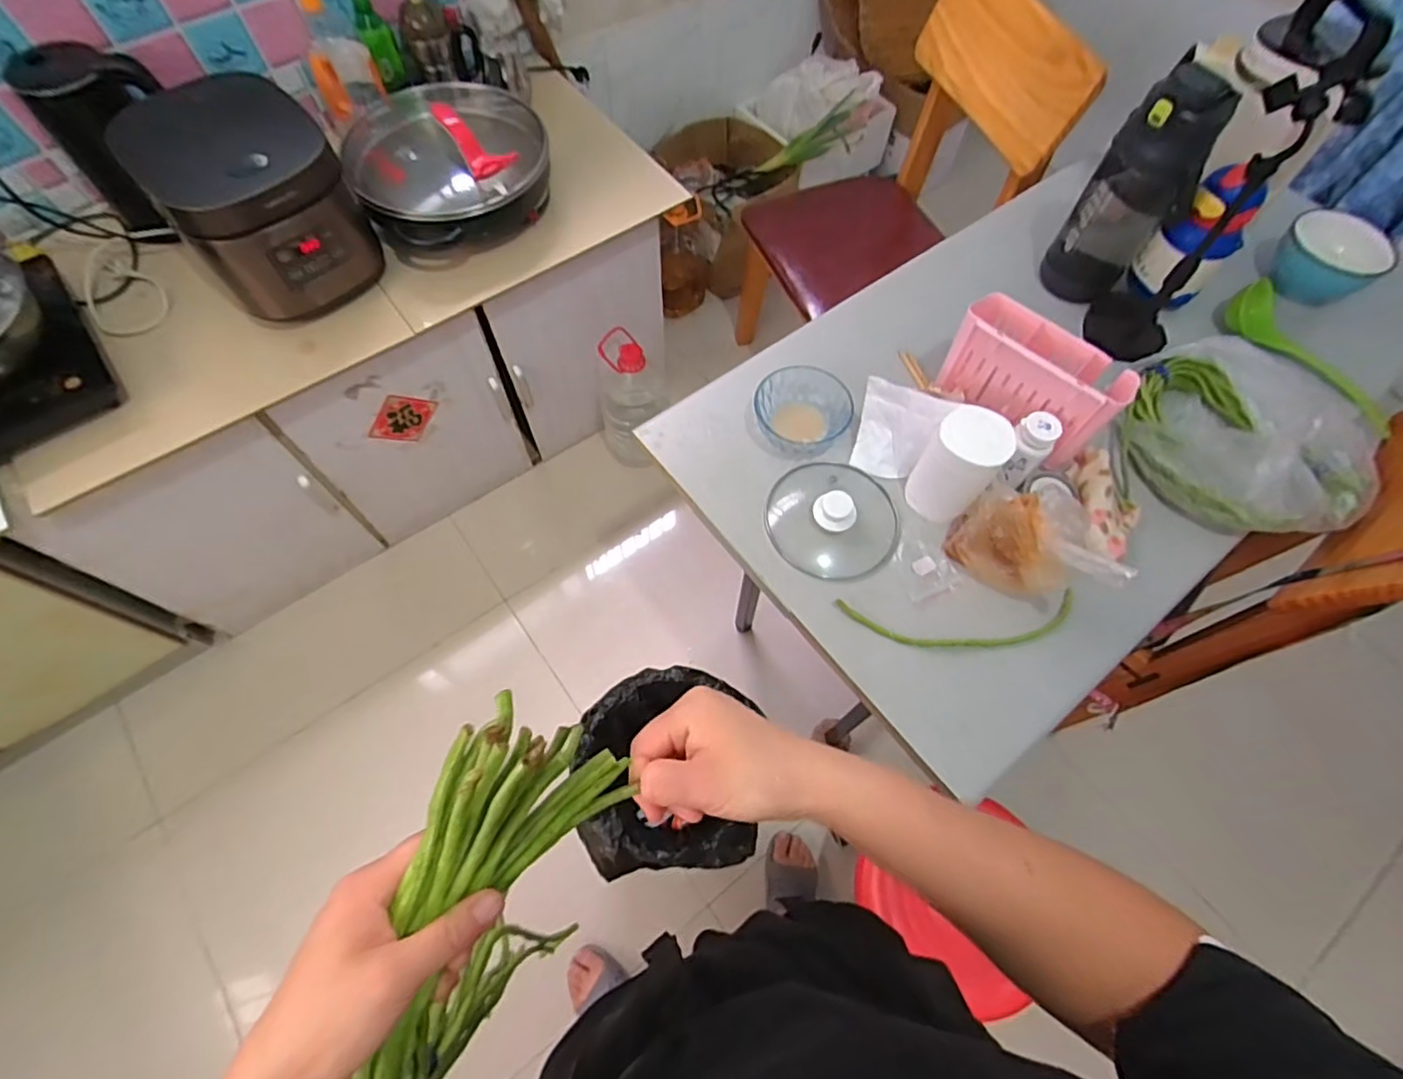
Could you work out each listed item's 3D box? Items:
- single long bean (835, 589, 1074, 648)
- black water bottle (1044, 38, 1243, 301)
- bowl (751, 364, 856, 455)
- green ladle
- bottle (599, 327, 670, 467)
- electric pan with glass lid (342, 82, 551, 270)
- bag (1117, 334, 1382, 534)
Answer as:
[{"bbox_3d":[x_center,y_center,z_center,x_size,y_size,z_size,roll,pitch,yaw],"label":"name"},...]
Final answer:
[{"bbox_3d":[0.295,0.093,0.717,0.273,0.013,0.060,-2,65,-3],"label":"single long bean"},{"bbox_3d":[0.598,-0.476,0.860,0.126,0.298,0.114,35,68,14],"label":"black water bottle"},{"bbox_3d":[0.126,-0.164,0.827,0.121,0.051,0.116,1,64,-1],"label":"bowl"},{"bbox_3d":[0.822,-0.249,0.867,0.071,0.055,0.256,-16,66,-9],"label":"green ladle"},{"bbox_3d":[-0.180,-0.355,1.606,0.158,0.360,0.195,13,65,5],"label":"bottle"},{"bbox_3d":[-0.475,-0.725,1.196,0.371,0.198,0.396,-25,68,-13],"label":"electric pan with glass lid"},{"bbox_3d":[0.714,-0.140,0.803,0.307,0.095,0.314,37,69,15],"label":"bag"}]

